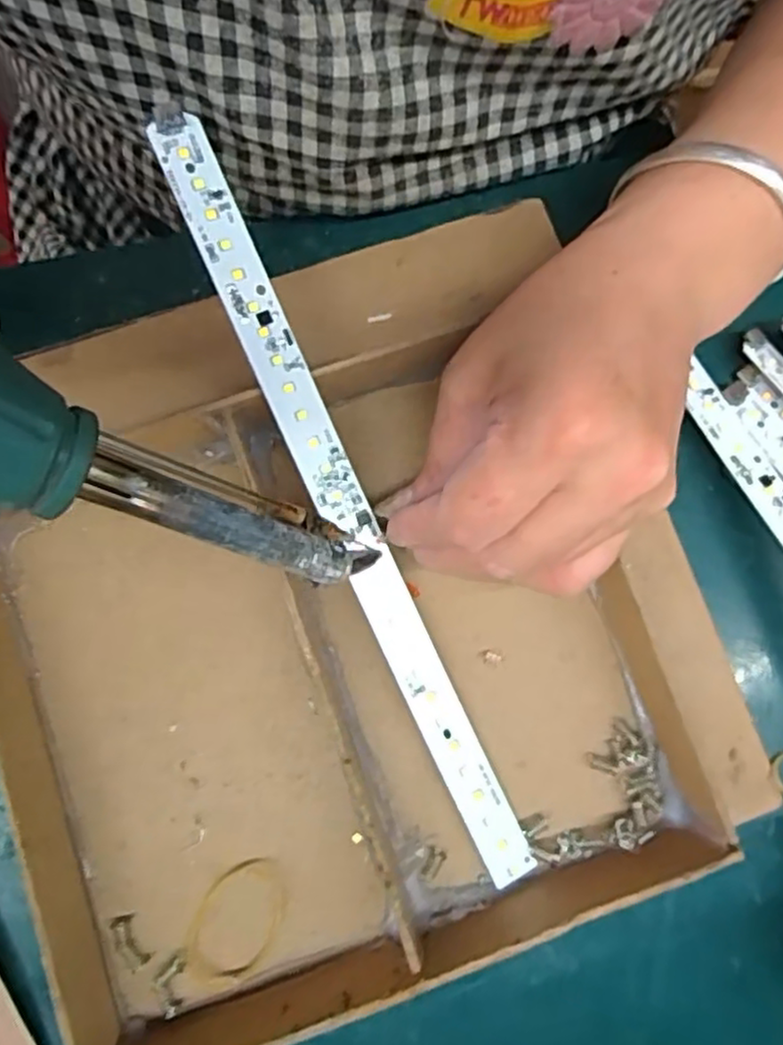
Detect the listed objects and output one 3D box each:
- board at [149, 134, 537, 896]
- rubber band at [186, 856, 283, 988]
[{"bbox_3d":[-0.014,-0.001,0.240,0.018,0.010,0.277,-25,97,-5],"label":"board"},{"bbox_3d":[-0.055,0.142,0.247,0.029,0.004,0.044,19,81,3],"label":"rubber band"}]

